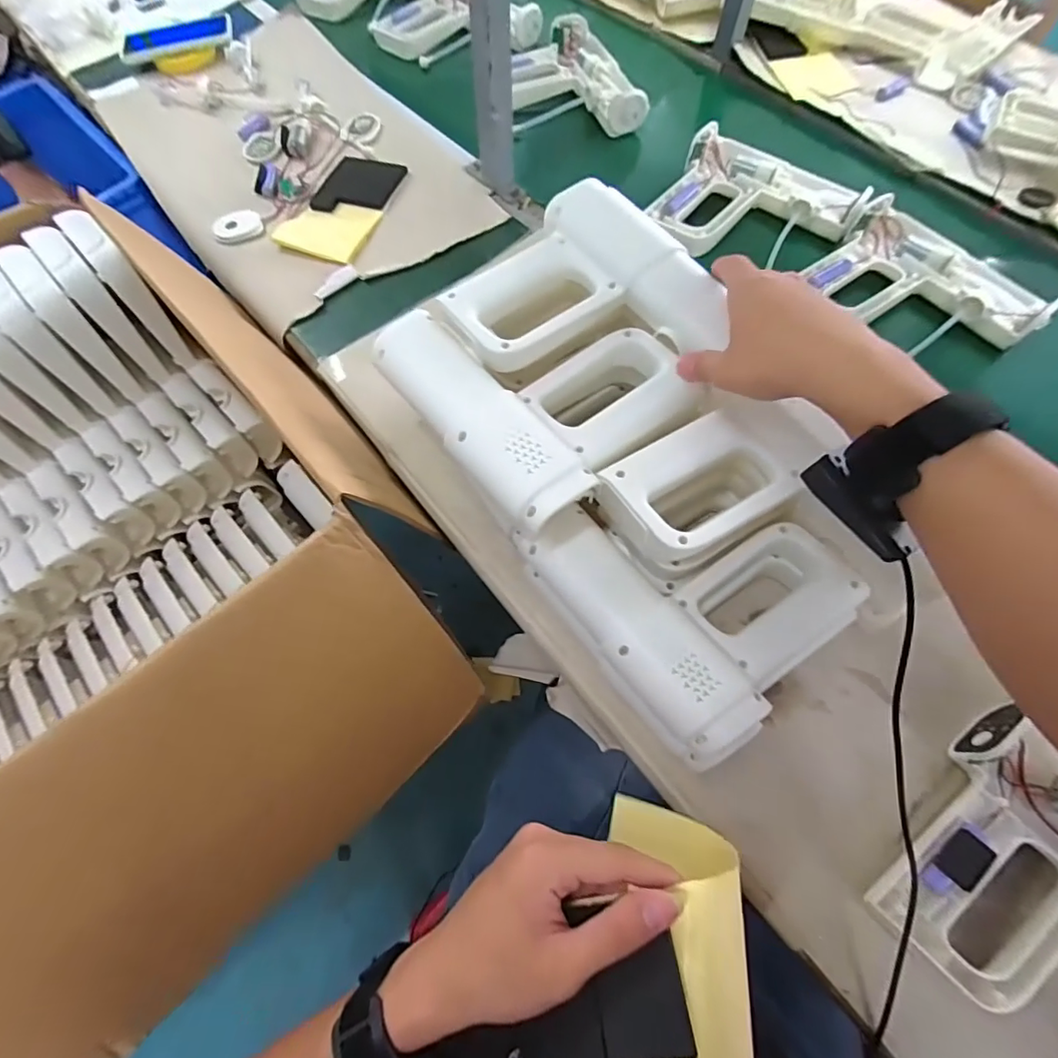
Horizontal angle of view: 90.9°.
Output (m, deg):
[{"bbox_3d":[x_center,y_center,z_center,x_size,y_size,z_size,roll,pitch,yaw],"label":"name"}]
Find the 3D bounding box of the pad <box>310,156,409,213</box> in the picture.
[{"bbox_3d":[-0.214,-0.436,0.663,0.096,0.005,0.103,17,69,10],"label":"pad"}]

